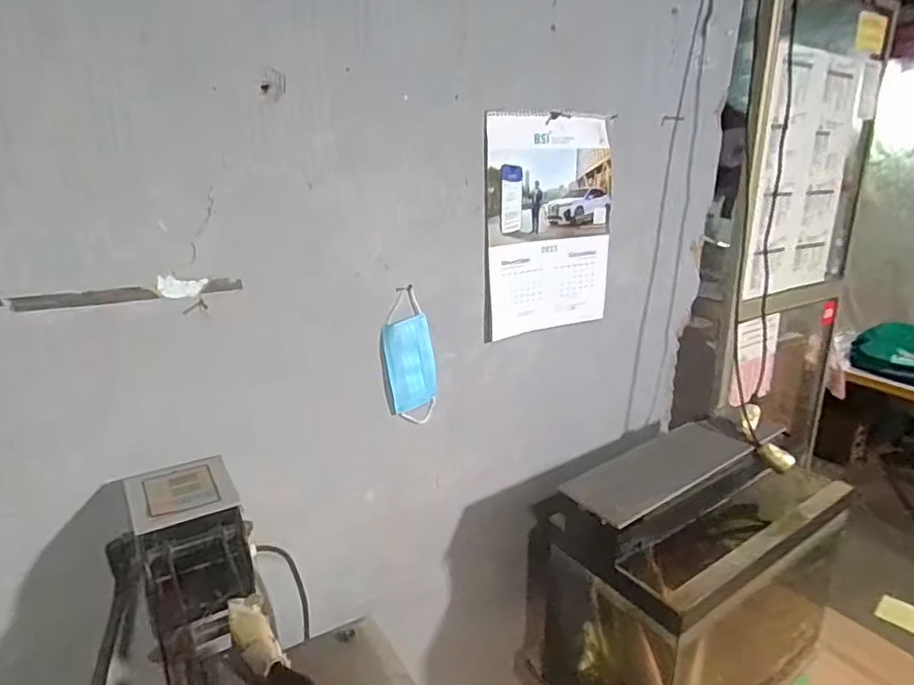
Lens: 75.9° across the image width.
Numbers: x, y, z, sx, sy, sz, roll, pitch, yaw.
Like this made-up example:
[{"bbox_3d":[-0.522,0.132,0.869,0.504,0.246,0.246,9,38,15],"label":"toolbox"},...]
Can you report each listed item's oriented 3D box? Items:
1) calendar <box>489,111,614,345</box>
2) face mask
[{"bbox_3d":[0.187,-0.227,1.150,0.287,0.410,0.024,-10,22,-27],"label":"calendar"},{"bbox_3d":[-0.082,0.034,1.056,0.093,0.251,0.014,-20,27,-26],"label":"face mask"}]

